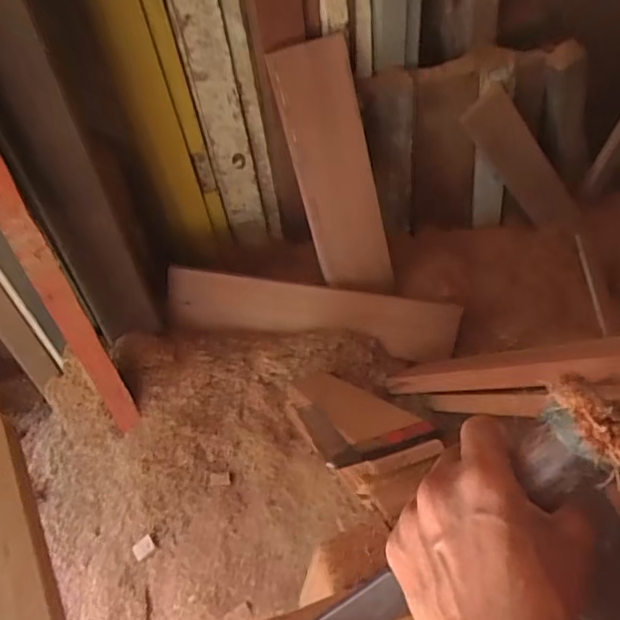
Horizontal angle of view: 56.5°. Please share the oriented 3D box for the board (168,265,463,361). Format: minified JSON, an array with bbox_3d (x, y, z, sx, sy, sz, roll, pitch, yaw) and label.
[{"bbox_3d":[0.014,0.007,1.267,0.630,0.136,0.034,9,21,-4],"label":"board"}]

